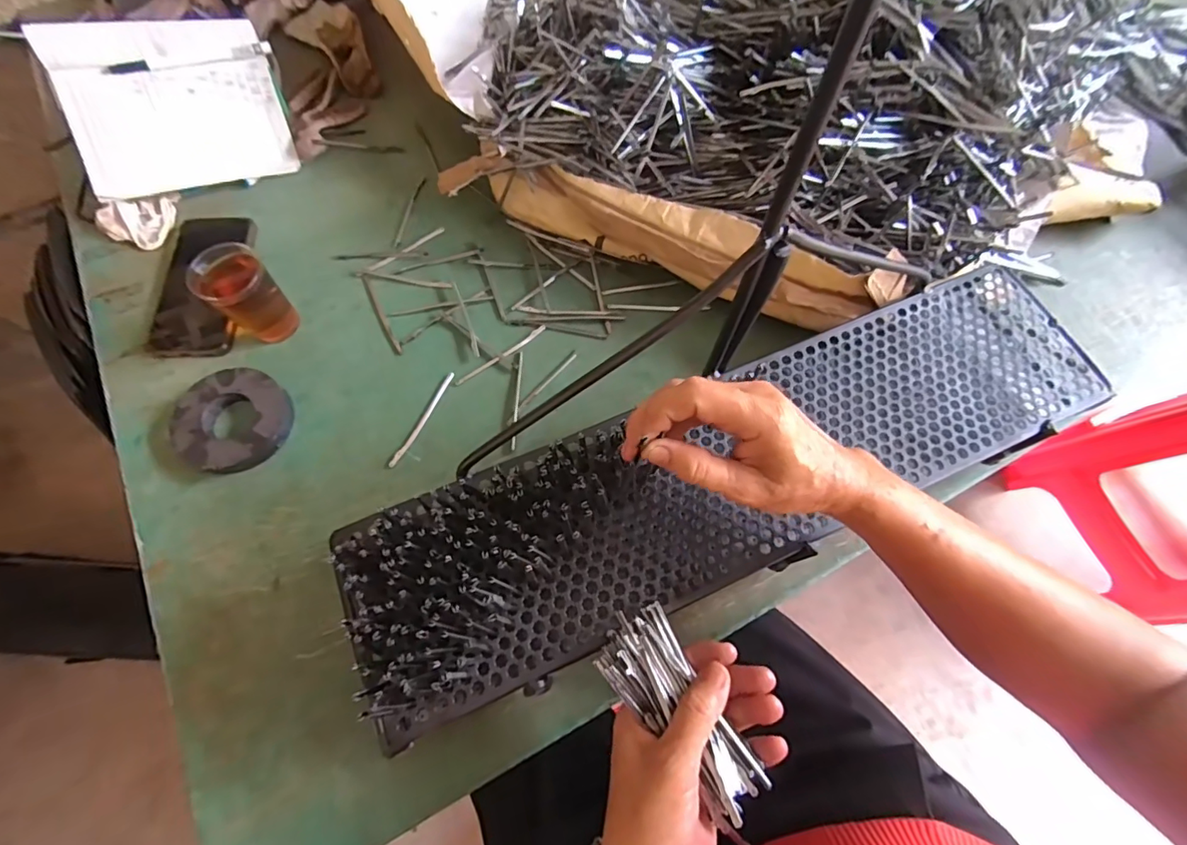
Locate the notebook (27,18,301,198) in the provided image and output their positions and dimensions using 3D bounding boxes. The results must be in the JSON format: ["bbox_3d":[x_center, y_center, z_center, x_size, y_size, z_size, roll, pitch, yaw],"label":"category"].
[{"bbox_3d":[-0.448,-0.344,0.541,0.198,0.016,0.170,-18,98,-19],"label":"notebook"}]

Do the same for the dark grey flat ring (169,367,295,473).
[{"bbox_3d":[-0.327,-0.001,0.454,0.098,0.019,0.093,0,69,-1],"label":"dark grey flat ring"}]

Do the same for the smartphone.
[{"bbox_3d":[-0.400,-0.143,0.507,0.081,0.015,0.162,-4,69,-2],"label":"smartphone"}]

